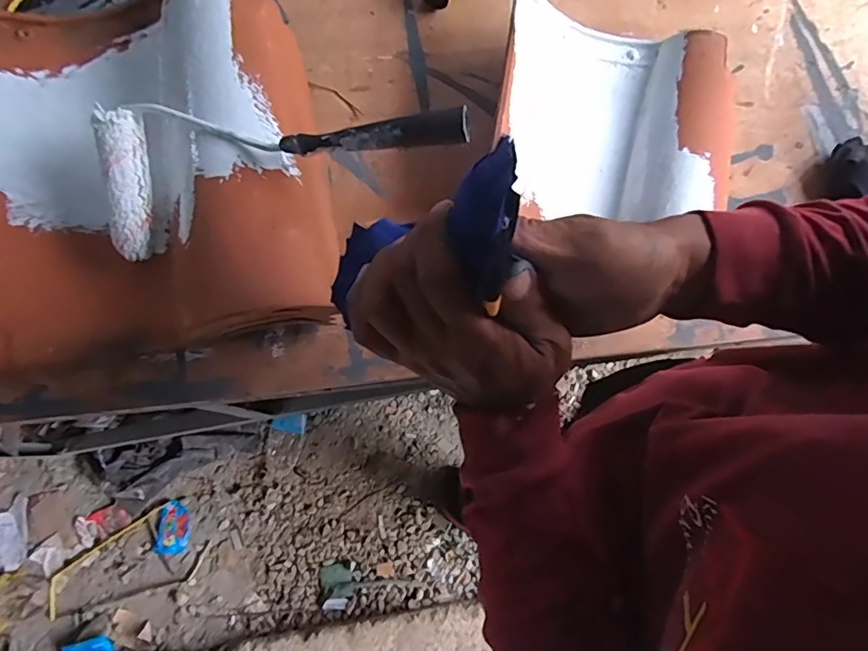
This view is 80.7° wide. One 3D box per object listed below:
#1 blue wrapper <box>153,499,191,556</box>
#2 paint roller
[{"bbox_3d":[-0.661,0.510,1.290,0.084,0.013,0.126,-4,67,-3],"label":"blue wrapper"},{"bbox_3d":[-0.118,-0.125,0.384,0.292,0.075,0.099,-5,67,10],"label":"paint roller"}]

